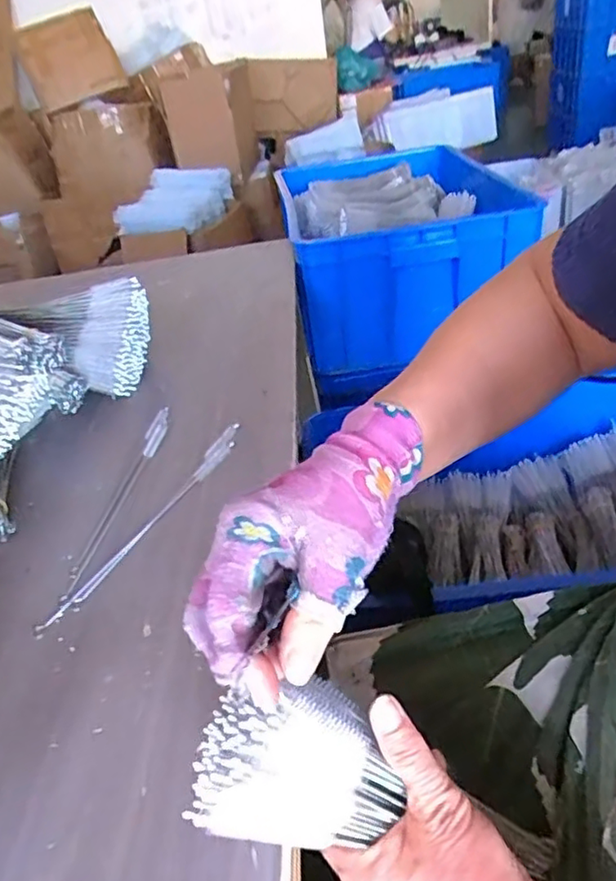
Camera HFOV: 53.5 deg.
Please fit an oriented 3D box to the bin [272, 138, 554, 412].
[{"bbox_3d":[0.162,-0.371,1.236,0.395,0.269,0.594,-10,34,0],"label":"bin"}]

